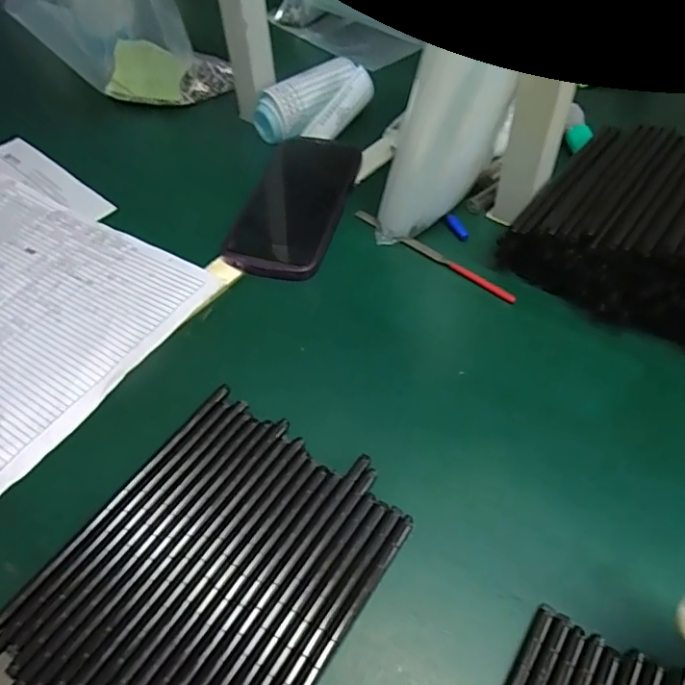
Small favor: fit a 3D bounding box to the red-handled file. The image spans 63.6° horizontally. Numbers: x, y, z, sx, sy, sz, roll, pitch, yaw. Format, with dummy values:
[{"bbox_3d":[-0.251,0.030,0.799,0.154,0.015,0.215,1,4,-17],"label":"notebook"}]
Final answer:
[{"bbox_3d":[0.070,-0.071,0.442,0.154,0.007,0.010,35,62,28],"label":"red-handled file"}]

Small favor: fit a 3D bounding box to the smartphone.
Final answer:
[{"bbox_3d":[-0.041,-0.120,0.475,0.083,0.017,0.160,9,53,12],"label":"smartphone"}]

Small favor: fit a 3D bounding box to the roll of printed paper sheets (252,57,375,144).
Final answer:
[{"bbox_3d":[-0.028,-0.238,0.550,0.076,0.043,0.107,33,61,27],"label":"roll of printed paper sheets"}]

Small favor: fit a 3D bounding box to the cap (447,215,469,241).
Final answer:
[{"bbox_3d":[0.094,-0.095,0.456,0.010,0.005,0.027,-24,67,-14],"label":"cap"}]

